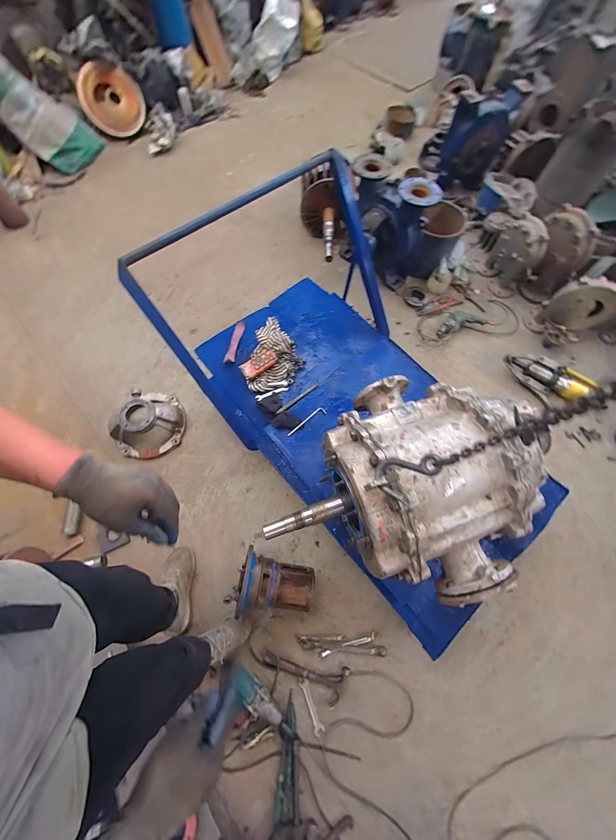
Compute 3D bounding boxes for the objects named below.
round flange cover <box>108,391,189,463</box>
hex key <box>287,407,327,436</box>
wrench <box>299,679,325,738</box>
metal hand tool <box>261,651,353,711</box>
[{"bbox_3d":[-0.720,0.004,1.361,0.281,0.186,0.284,0,69,0],"label":"round flange cover"},{"bbox_3d":[-0.005,0.010,1.221,0.182,0.006,0.035,-36,73,-13],"label":"hex key"},{"bbox_3d":[0.013,1.031,1.077,0.035,0.010,0.167,-22,70,-8],"label":"wrench"},{"bbox_3d":[-0.012,0.948,1.097,0.315,0.022,0.118,9,69,4],"label":"metal hand tool"}]

